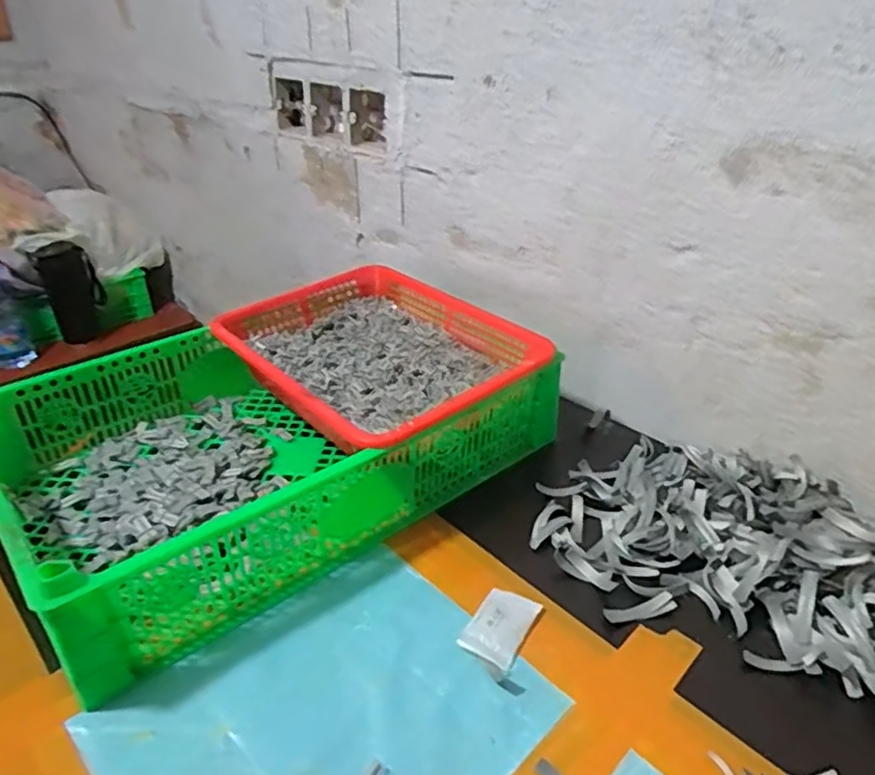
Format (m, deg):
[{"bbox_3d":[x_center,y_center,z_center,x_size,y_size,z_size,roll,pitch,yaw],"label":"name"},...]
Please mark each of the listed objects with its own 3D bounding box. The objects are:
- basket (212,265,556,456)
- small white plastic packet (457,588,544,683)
[{"bbox_3d":[-0.056,-0.030,0.678,0.247,0.068,0.301,-23,37,-34],"label":"basket"},{"bbox_3d":[0.046,0.174,0.476,0.040,0.009,0.071,18,35,28],"label":"small white plastic packet"}]

